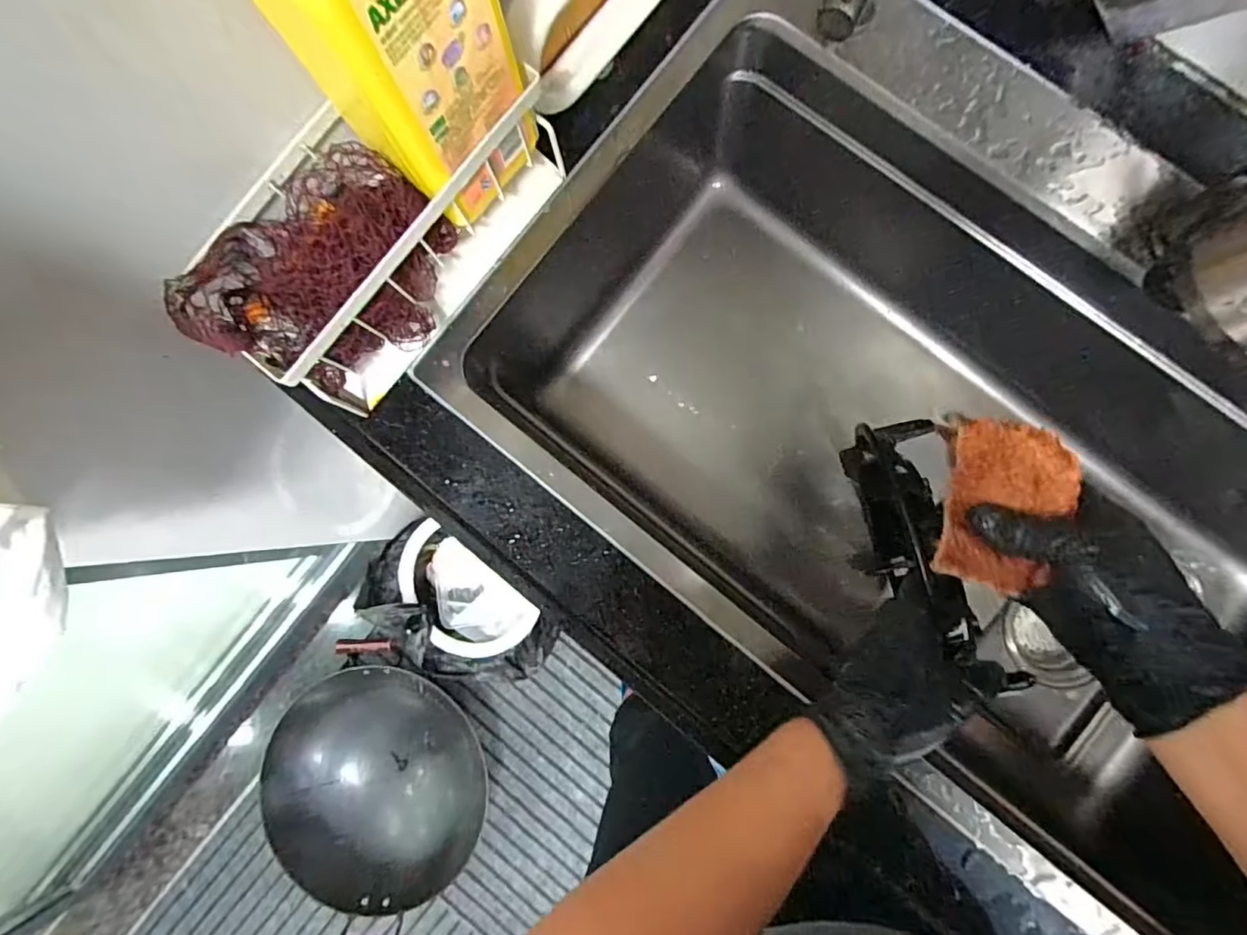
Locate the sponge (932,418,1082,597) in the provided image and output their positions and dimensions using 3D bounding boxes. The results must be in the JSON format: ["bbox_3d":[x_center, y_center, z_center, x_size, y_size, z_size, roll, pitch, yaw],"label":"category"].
[{"bbox_3d":[0.232,0.023,0.347,0.063,0.018,0.100,11,88,37],"label":"sponge"}]

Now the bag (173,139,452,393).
[{"bbox_3d":[-0.182,-0.120,0.374,0.095,0.113,0.140,32,88,4],"label":"bag"}]

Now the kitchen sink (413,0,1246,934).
[{"bbox_3d":[0.298,0.012,0.512,0.807,0.248,0.457,39,89,5],"label":"kitchen sink"}]

